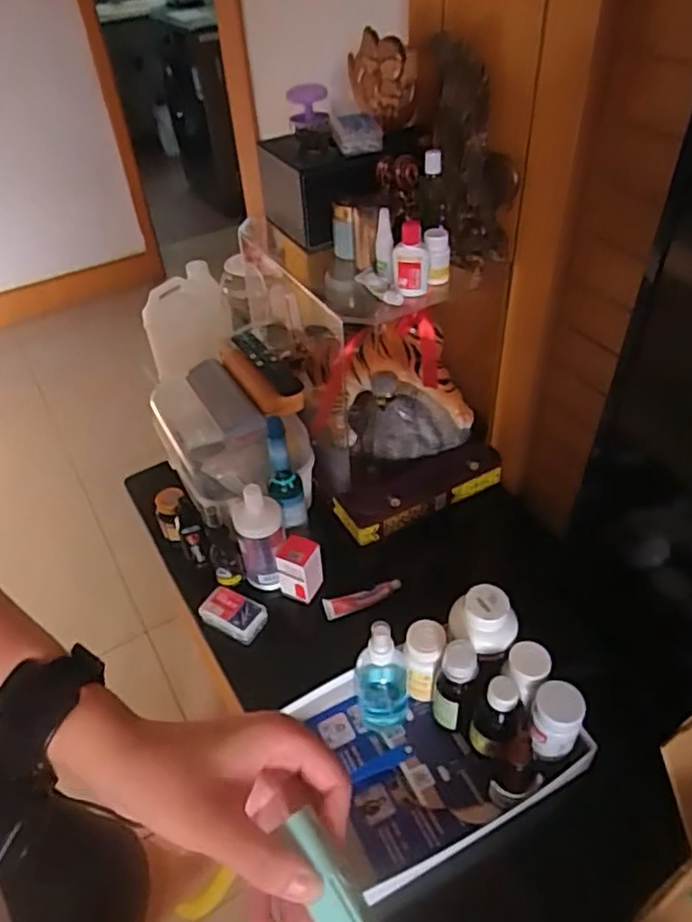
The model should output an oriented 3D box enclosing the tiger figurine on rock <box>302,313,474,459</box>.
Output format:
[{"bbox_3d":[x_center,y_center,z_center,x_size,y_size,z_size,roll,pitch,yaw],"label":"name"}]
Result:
[{"bbox_3d":[0.048,-0.101,0.935,0.256,0.199,0.099,9,45,14],"label":"tiger figurine on rock"}]

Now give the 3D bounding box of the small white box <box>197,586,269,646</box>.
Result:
[{"bbox_3d":[-0.145,0.199,0.847,0.085,0.025,0.051,17,47,21],"label":"small white box"}]

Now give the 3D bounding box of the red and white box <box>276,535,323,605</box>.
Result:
[{"bbox_3d":[-0.060,0.141,0.858,0.048,0.077,0.046,14,46,19],"label":"red and white box"}]

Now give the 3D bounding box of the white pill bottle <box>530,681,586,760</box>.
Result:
[{"bbox_3d":[0.213,0.263,0.668,0.047,0.060,0.051,-2,43,2],"label":"white pill bottle"}]

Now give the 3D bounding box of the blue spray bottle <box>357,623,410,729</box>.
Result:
[{"bbox_3d":[0.038,0.228,0.699,0.056,0.143,0.055,-4,43,1],"label":"blue spray bottle"}]

